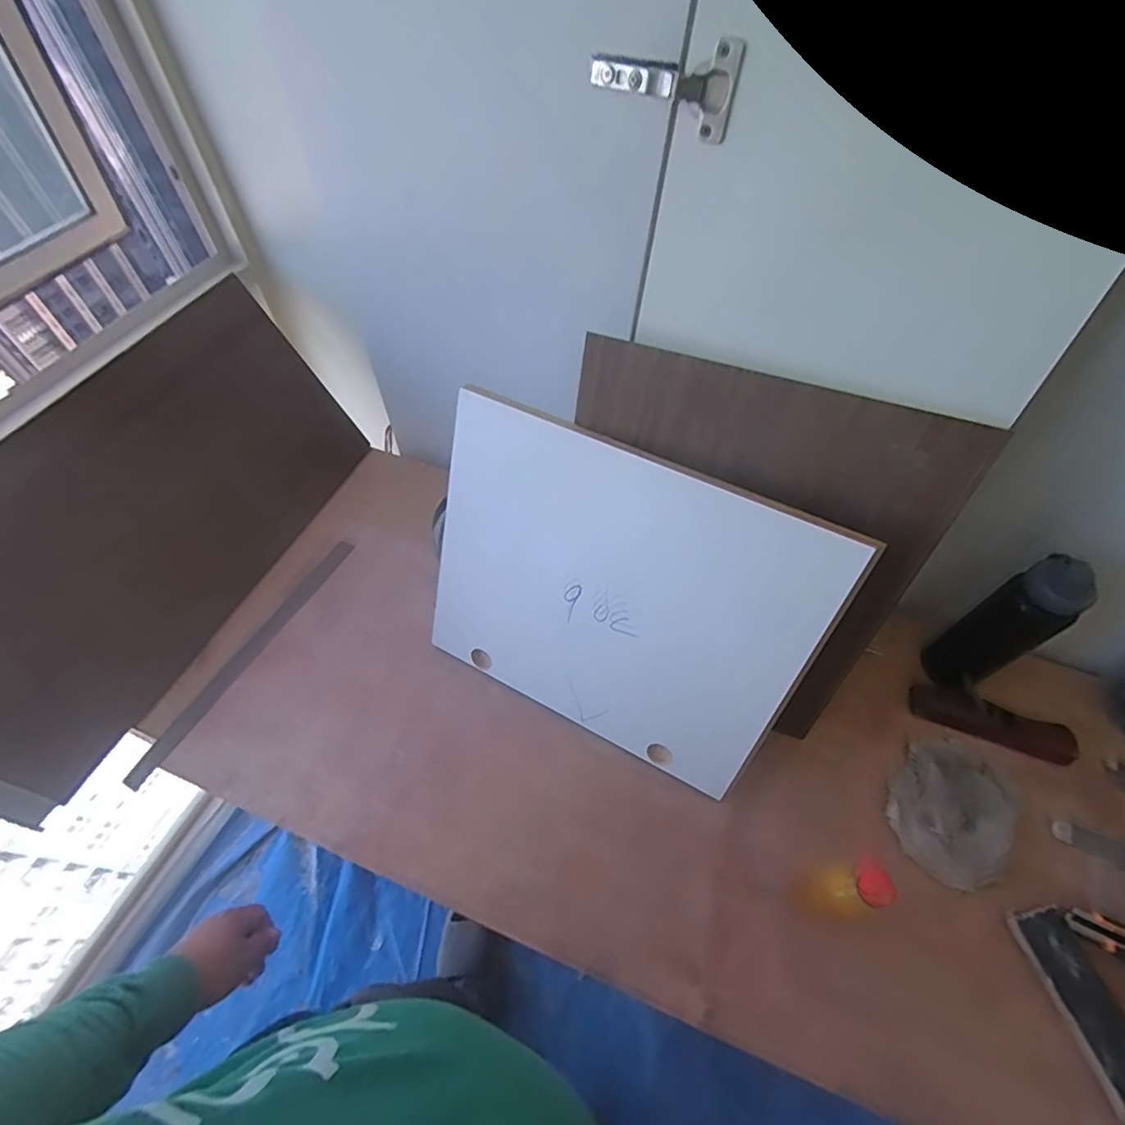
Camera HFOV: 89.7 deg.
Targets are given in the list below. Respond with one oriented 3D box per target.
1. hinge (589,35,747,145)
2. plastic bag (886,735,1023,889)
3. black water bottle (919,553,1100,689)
[{"bbox_3d":[0.078,-0.377,0.445,0.119,0.055,0.022,17,57,12],"label":"hinge"},{"bbox_3d":[0.500,0.315,0.726,0.137,0.019,0.174,35,64,20],"label":"plastic bag"},{"bbox_3d":[0.568,0.088,0.736,0.074,0.248,0.077,-26,59,-16],"label":"black water bottle"}]

